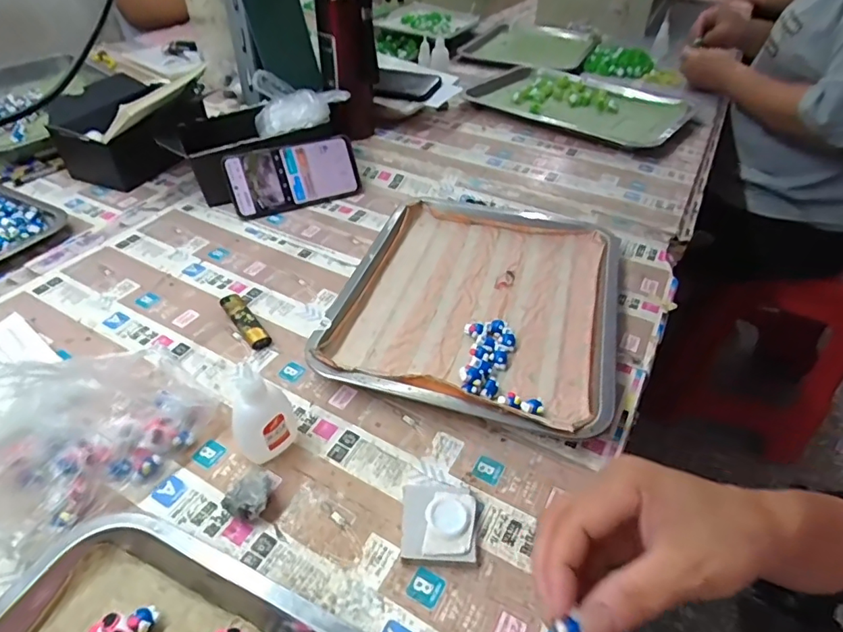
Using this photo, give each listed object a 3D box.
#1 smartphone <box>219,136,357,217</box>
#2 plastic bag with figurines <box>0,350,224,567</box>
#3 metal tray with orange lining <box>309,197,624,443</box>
[{"bbox_3d":[-0.162,-0.180,0.641,0.162,0.076,0.010,-18,15,-18],"label":"smartphone"},{"bbox_3d":[-0.234,0.056,0.340,0.097,0.120,0.144,35,51,30],"label":"plastic bag with figurines"},{"bbox_3d":[0.058,-0.024,0.512,0.270,0.029,0.299,14,44,12],"label":"metal tray with orange lining"}]

